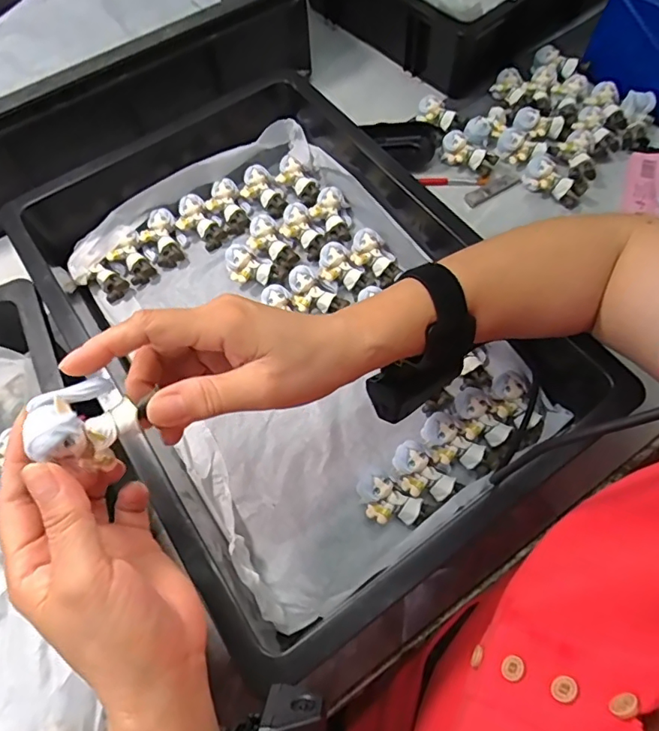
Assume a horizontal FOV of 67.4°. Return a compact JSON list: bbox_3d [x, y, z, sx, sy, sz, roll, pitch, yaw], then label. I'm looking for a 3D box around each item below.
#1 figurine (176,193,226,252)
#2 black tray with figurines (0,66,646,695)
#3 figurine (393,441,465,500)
[{"bbox_3d":[-0.135,-0.149,0.517,0.058,0.027,0.036,40,73,19],"label":"figurine"},{"bbox_3d":[-0.045,-0.049,0.433,0.344,0.092,0.496,-37,69,-14],"label":"black tray with figurines"},{"bbox_3d":[0.071,0.086,0.383,0.032,0.019,0.054,-43,70,-16],"label":"figurine"}]

